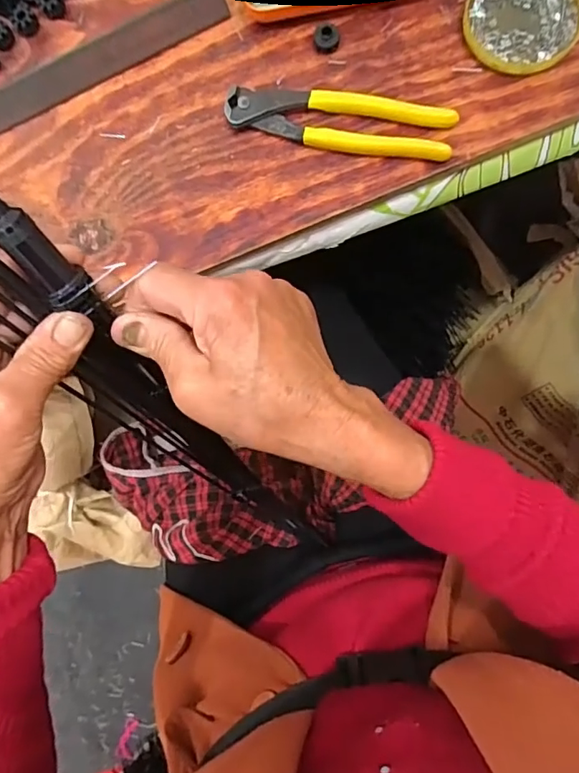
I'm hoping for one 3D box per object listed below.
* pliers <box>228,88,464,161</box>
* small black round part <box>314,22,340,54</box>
[{"bbox_3d":[0.036,-0.194,0.372,0.163,0.015,0.042,10,83,7],"label":"pliers"},{"bbox_3d":[0.027,-0.260,0.379,0.019,0.012,0.017,6,82,6],"label":"small black round part"}]

